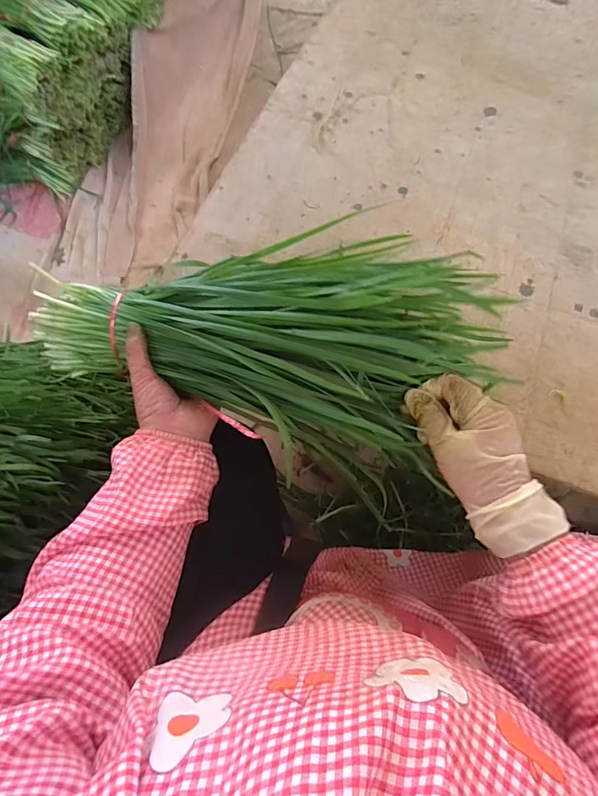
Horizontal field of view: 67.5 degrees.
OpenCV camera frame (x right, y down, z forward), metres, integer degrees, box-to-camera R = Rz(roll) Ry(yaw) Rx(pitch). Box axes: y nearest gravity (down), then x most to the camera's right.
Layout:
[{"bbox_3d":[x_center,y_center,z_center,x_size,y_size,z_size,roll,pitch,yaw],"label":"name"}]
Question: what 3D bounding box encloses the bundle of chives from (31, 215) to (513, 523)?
[{"bbox_3d":[-0.050,-0.039,0.393,0.419,0.101,0.179,6,68,12],"label":"bundle of chives"}]

